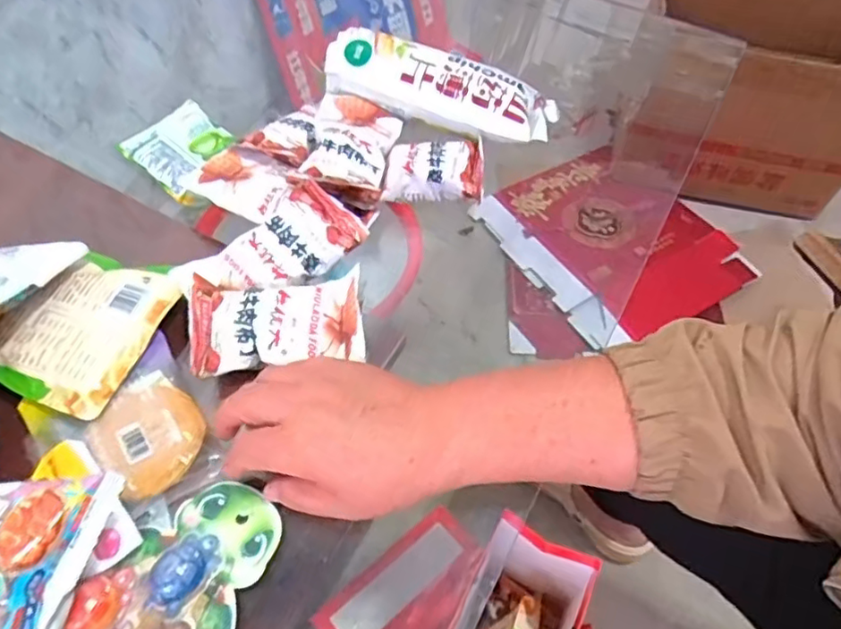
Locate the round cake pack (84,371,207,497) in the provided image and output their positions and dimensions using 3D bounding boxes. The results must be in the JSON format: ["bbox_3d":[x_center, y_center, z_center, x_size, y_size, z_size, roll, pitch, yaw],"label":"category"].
[{"bbox_3d":[-0.177,0.076,0.387,0.072,0.013,0.064,35,62,20],"label":"round cake pack"}]

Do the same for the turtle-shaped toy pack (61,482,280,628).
[{"bbox_3d":[-0.142,0.164,0.333,0.082,0.028,0.149,23,59,14],"label":"turtle-shaped toy pack"}]

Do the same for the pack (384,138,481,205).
[{"bbox_3d":[0.012,-0.125,0.519,0.083,0.029,0.059,4,56,2],"label":"pack"}]

